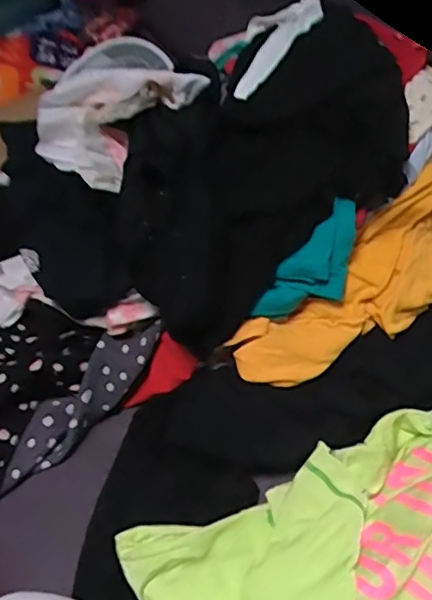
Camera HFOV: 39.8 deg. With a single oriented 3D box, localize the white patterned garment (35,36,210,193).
[{"bbox_3d":[-0.122,-0.228,0.708,0.152,0.118,0.160,23,46,32],"label":"white patterned garment"}]

